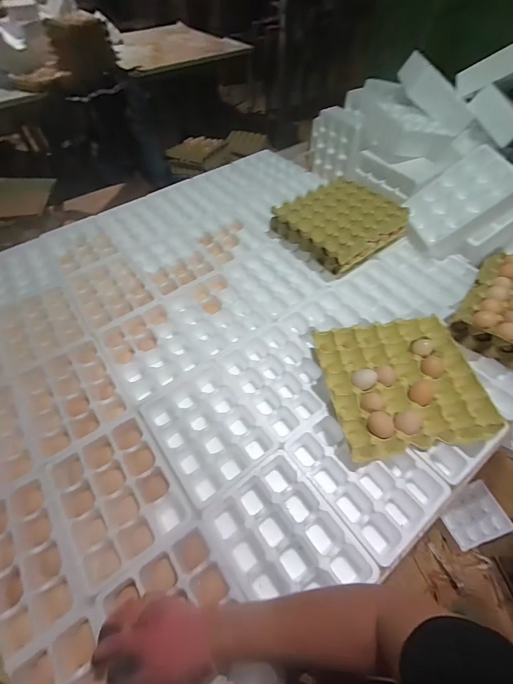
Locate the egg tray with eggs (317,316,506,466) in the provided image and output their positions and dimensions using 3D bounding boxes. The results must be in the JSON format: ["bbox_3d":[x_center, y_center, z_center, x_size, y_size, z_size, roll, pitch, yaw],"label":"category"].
[{"bbox_3d":[0.286,0.077,0.622,0.293,0.050,0.271,-8,55,-2],"label":"egg tray with eggs"}]

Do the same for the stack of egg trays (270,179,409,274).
[{"bbox_3d":[0.237,-0.351,0.900,0.286,0.081,0.281,-33,59,-19],"label":"stack of egg trays"}]

